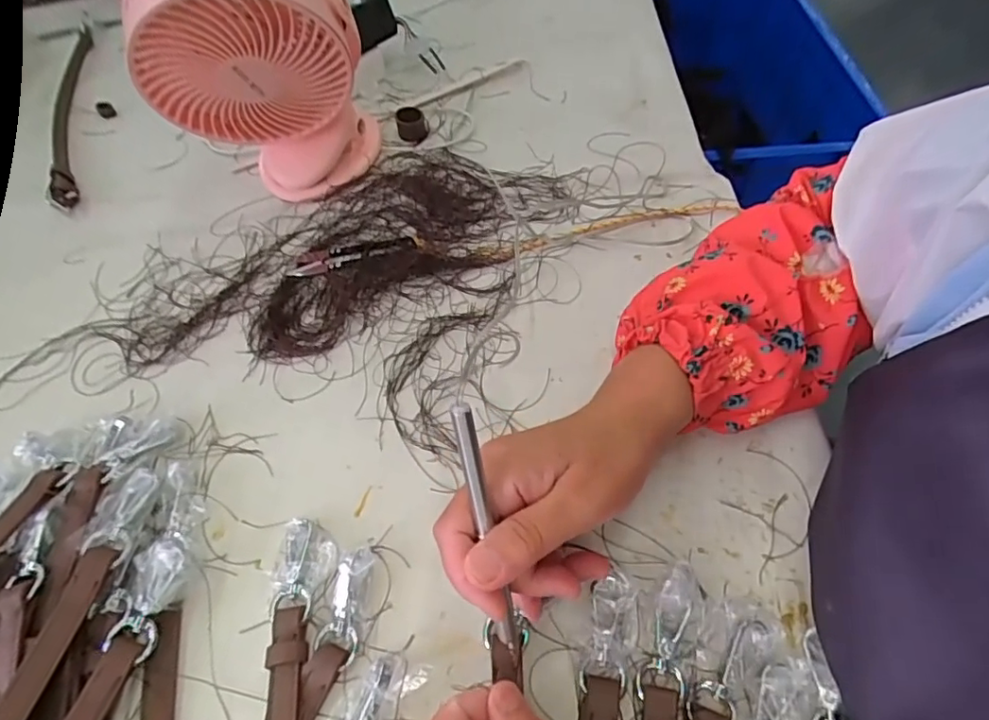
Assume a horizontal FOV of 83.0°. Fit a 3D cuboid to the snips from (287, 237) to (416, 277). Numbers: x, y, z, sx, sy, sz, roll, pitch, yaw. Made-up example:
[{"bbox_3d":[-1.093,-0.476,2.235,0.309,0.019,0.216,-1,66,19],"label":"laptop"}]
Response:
[{"bbox_3d":[-0.111,-0.084,0.435,0.096,0.006,0.024,-9,57,-4],"label":"snips"}]

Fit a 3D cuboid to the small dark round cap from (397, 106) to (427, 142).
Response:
[{"bbox_3d":[-0.076,-0.214,0.507,0.025,0.020,0.023,-11,57,-5],"label":"small dark round cap"}]

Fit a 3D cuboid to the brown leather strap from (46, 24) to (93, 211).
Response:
[{"bbox_3d":[-0.410,-0.241,0.538,0.029,0.019,0.295,-17,58,-9],"label":"brown leather strap"}]

